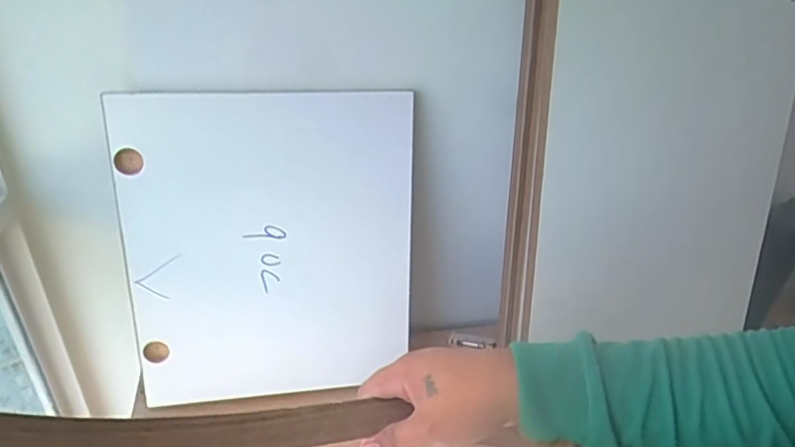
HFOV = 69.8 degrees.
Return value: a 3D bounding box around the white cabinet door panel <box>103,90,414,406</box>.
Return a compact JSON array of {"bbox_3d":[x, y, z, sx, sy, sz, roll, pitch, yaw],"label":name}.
[{"bbox_3d":[-0.173,0.039,0.810,0.386,0.437,0.026,-3,18,-12],"label":"white cabinet door panel"}]

